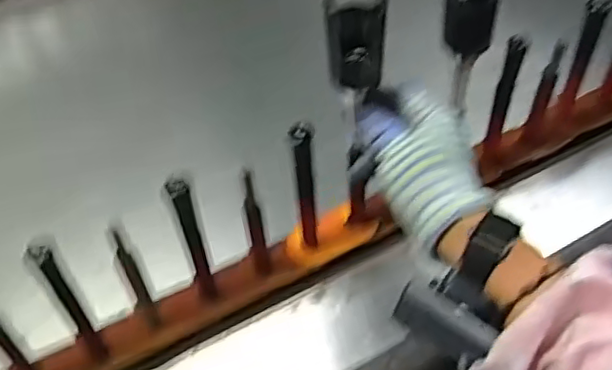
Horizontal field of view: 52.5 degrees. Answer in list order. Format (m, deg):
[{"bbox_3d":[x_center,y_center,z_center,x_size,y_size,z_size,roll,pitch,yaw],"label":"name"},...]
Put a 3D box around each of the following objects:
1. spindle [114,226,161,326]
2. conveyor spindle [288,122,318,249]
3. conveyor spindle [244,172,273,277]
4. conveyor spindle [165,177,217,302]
[{"bbox_3d":[-0.134,0.077,0.487,0.013,0.117,0.012,-28,52,-19],"label":"spindle"},{"bbox_3d":[0.000,0.004,0.520,0.016,0.139,0.014,-4,48,1],"label":"conveyor spindle"},{"bbox_3d":[-0.042,0.034,0.512,0.013,0.118,0.015,-9,48,-4],"label":"conveyor spindle"},{"bbox_3d":[-0.089,0.048,0.493,0.017,0.141,0.013,-20,50,-13],"label":"conveyor spindle"}]

